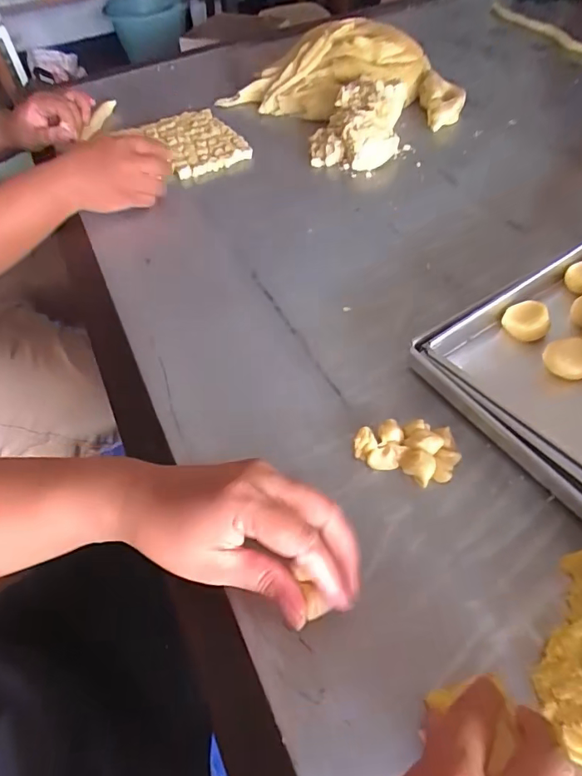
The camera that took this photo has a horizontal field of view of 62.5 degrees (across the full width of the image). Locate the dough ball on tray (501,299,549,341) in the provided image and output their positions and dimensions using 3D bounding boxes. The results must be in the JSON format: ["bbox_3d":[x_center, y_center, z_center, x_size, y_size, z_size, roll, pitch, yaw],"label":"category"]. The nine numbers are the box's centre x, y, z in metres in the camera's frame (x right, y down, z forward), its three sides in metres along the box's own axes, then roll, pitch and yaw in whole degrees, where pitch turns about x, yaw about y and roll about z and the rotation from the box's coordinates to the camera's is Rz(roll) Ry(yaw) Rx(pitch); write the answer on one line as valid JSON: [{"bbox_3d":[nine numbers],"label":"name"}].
[{"bbox_3d":[0.217,-0.061,0.447,0.034,0.033,0.038,1,52,6],"label":"dough ball on tray"}]

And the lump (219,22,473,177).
[{"bbox_3d":[0.085,-0.488,0.784,0.286,0.095,0.371,-31,55,-18],"label":"lump"}]

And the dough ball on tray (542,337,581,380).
[{"bbox_3d":[0.235,-0.021,0.407,0.034,0.030,0.039,-39,58,-23],"label":"dough ball on tray"}]

